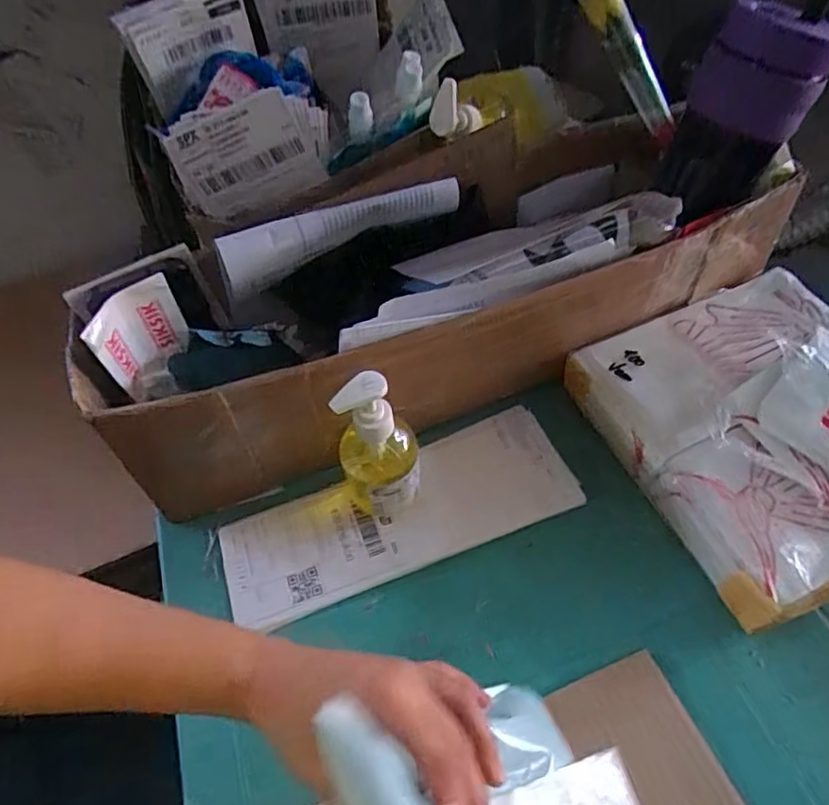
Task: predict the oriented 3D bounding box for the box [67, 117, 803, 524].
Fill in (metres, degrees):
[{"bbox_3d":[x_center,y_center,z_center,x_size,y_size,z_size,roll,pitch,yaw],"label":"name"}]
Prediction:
[{"bbox_3d":[0.024,-0.096,0.572,0.578,0.188,0.180,-19,53,-9],"label":"box"}]

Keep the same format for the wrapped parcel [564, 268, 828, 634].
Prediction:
[{"bbox_3d":[0.294,0.018,0.517,0.237,0.095,0.261,-21,53,-10],"label":"wrapped parcel"}]

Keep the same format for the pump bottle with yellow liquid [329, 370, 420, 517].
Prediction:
[{"bbox_3d":[-0.030,0.037,0.499,0.060,0.149,0.053,-11,52,-2],"label":"pump bottle with yellow liquid"}]

